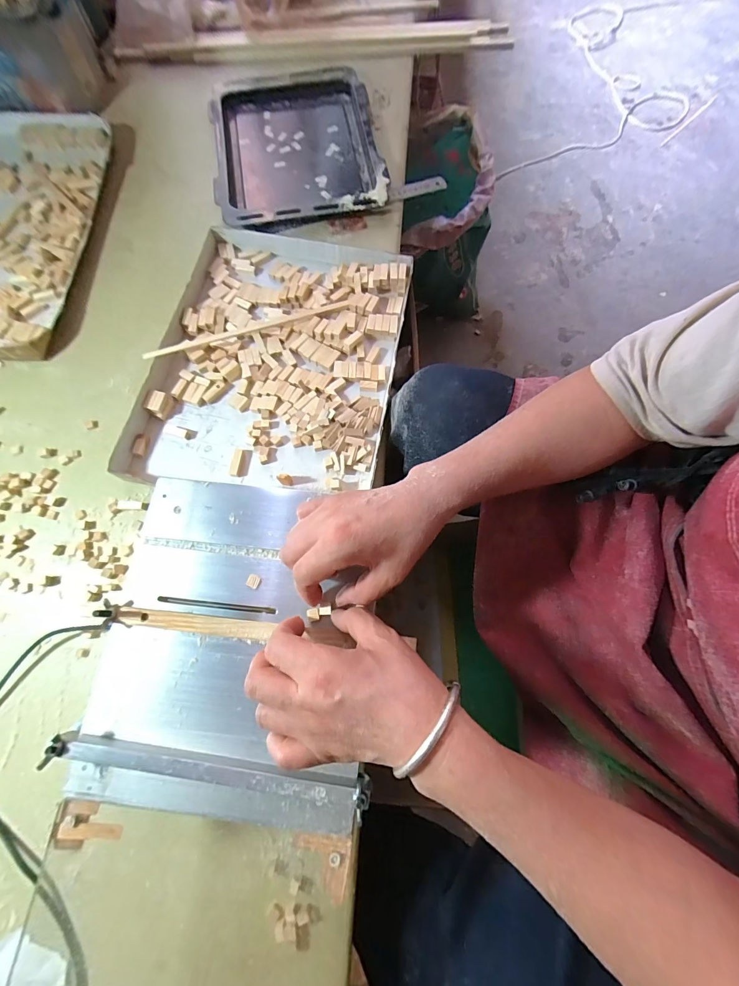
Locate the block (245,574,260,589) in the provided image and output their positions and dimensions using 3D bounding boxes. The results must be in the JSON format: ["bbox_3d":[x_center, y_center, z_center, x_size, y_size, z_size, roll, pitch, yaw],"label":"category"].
[{"bbox_3d":[-0.106,0.080,0.336,0.011,0.004,0.011,21,74,6],"label":"block"}]

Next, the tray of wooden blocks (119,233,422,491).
[{"bbox_3d":[-0.125,-0.182,0.503,0.315,0.036,0.390,9,73,2],"label":"tray of wooden blocks"}]

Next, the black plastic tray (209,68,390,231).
[{"bbox_3d":[-0.126,-0.581,0.621,0.263,0.036,0.332,-10,73,-4],"label":"black plastic tray"}]

